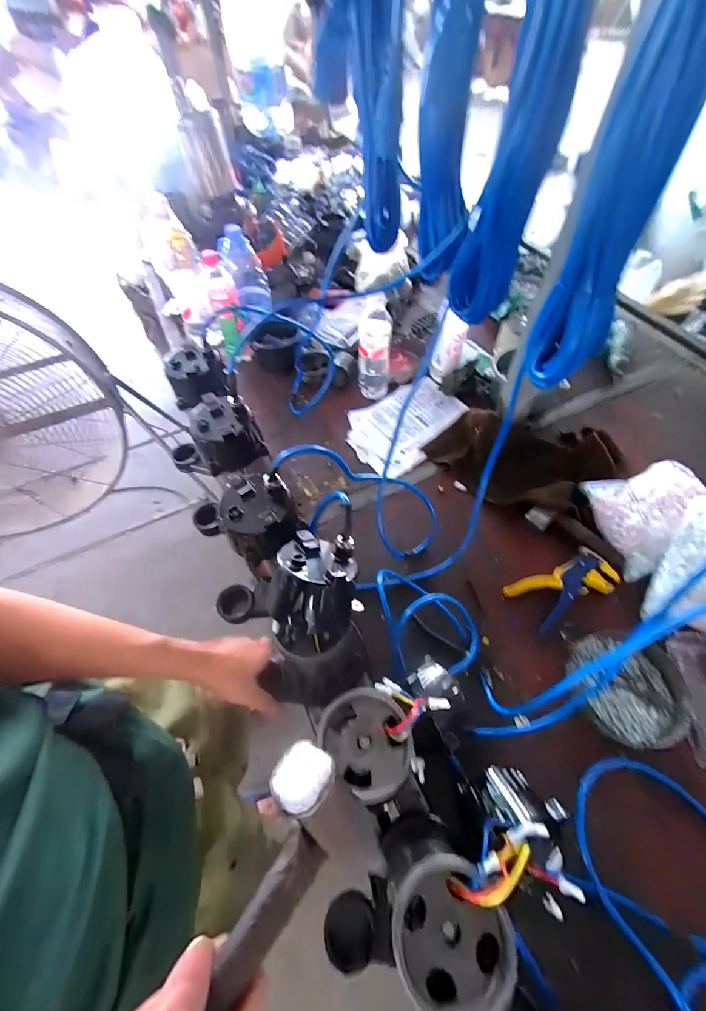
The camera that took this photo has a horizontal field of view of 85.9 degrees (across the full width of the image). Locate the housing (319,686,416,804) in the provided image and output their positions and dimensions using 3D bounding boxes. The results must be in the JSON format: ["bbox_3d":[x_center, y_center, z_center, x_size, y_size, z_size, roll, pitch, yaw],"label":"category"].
[{"bbox_3d":[0.015,0.228,0.366,0.079,0.039,0.089,-29,61,-15],"label":"housing"}]

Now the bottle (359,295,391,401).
[{"bbox_3d":[0.045,-0.325,0.790,0.066,0.178,0.071,3,58,5],"label":"bottle"}]

